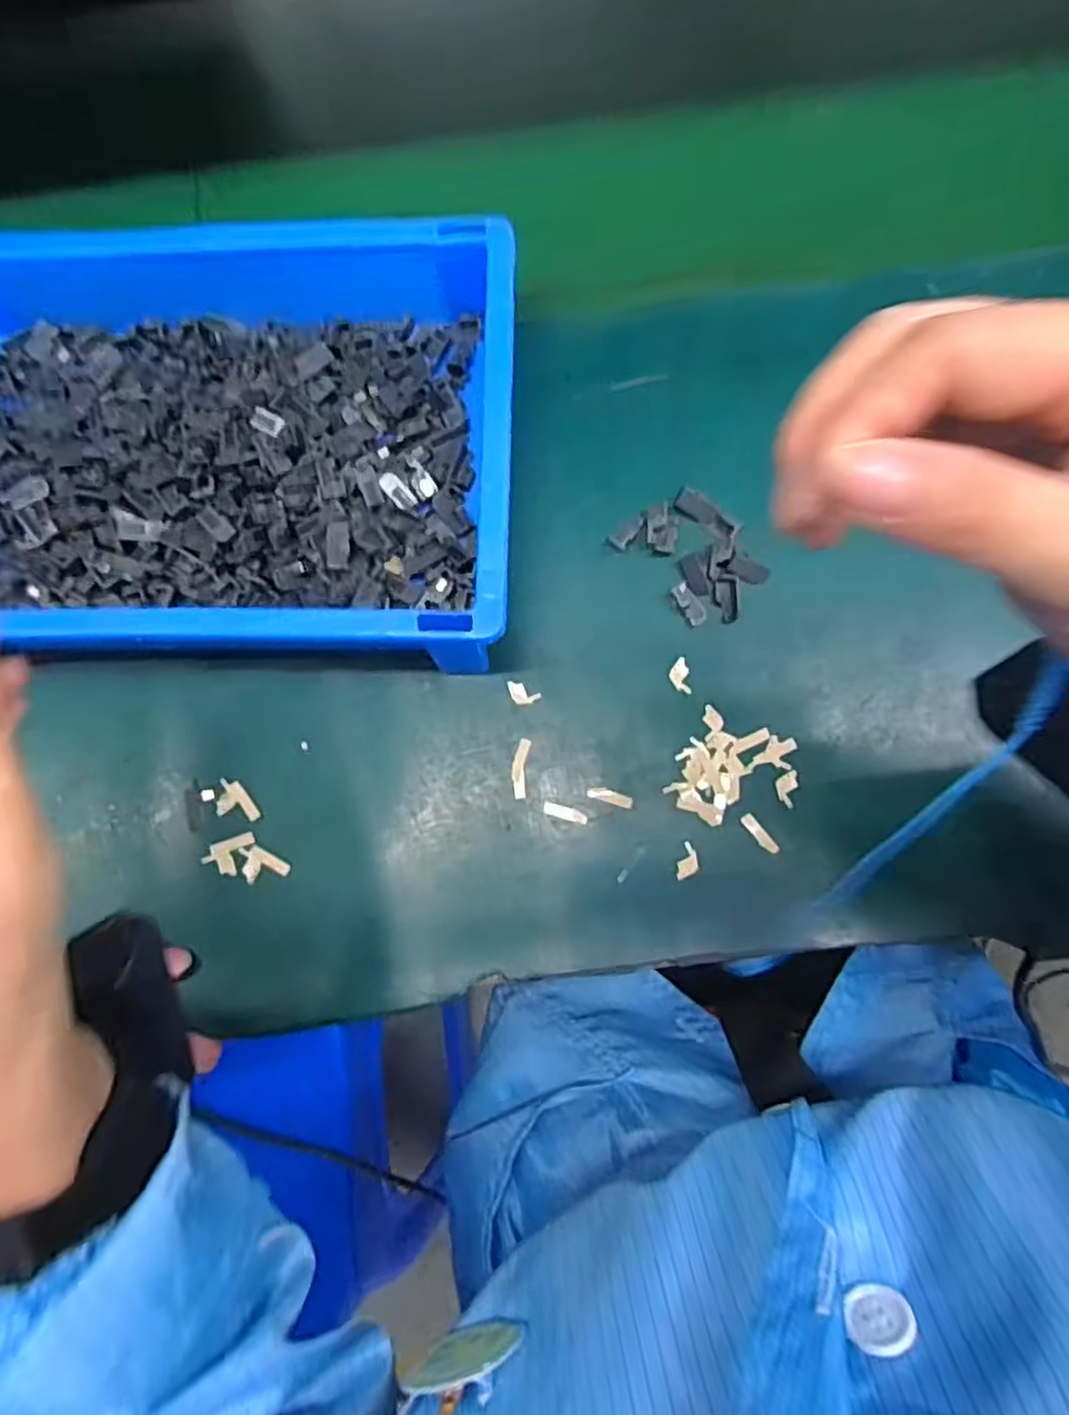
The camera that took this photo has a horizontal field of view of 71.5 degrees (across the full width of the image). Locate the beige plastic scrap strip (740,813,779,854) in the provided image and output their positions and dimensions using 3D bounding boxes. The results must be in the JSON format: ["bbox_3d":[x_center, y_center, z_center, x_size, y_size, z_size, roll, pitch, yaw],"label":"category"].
[{"bbox_3d":[0.109,0.061,0.356,0.006,0.004,0.023,-38,79,-5],"label":"beige plastic scrap strip"}]

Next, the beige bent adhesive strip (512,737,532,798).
[{"bbox_3d":[-0.007,0.030,0.368,0.007,0.004,0.029,5,79,4],"label":"beige bent adhesive strip"}]

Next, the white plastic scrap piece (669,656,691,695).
[{"bbox_3d":[0.073,-0.016,0.371,0.010,0.004,0.018,-4,78,2],"label":"white plastic scrap piece"}]

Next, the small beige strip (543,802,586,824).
[{"bbox_3d":[0.015,0.052,0.363,0.022,0.004,0.006,16,80,6],"label":"small beige strip"}]

